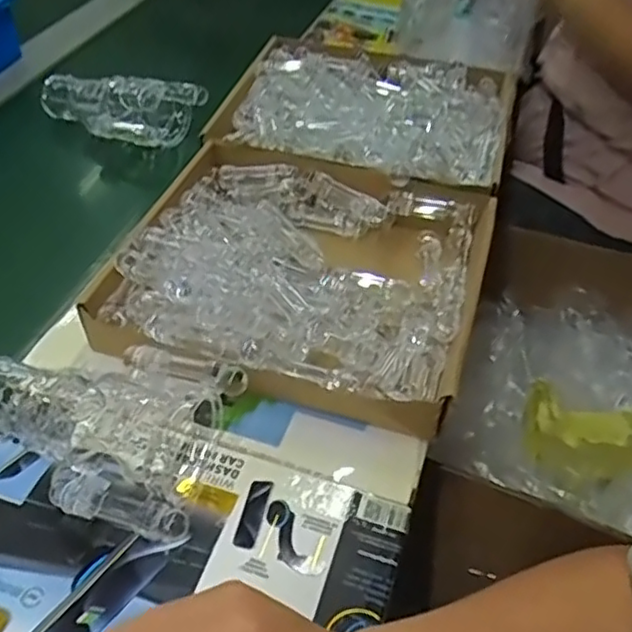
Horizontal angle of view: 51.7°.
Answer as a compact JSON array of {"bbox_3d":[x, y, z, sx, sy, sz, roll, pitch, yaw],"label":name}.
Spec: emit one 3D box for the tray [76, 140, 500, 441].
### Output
[{"bbox_3d":[-0.008,-0.040,0.597,0.298,0.091,0.282,14,46,12],"label":"tray"}]

